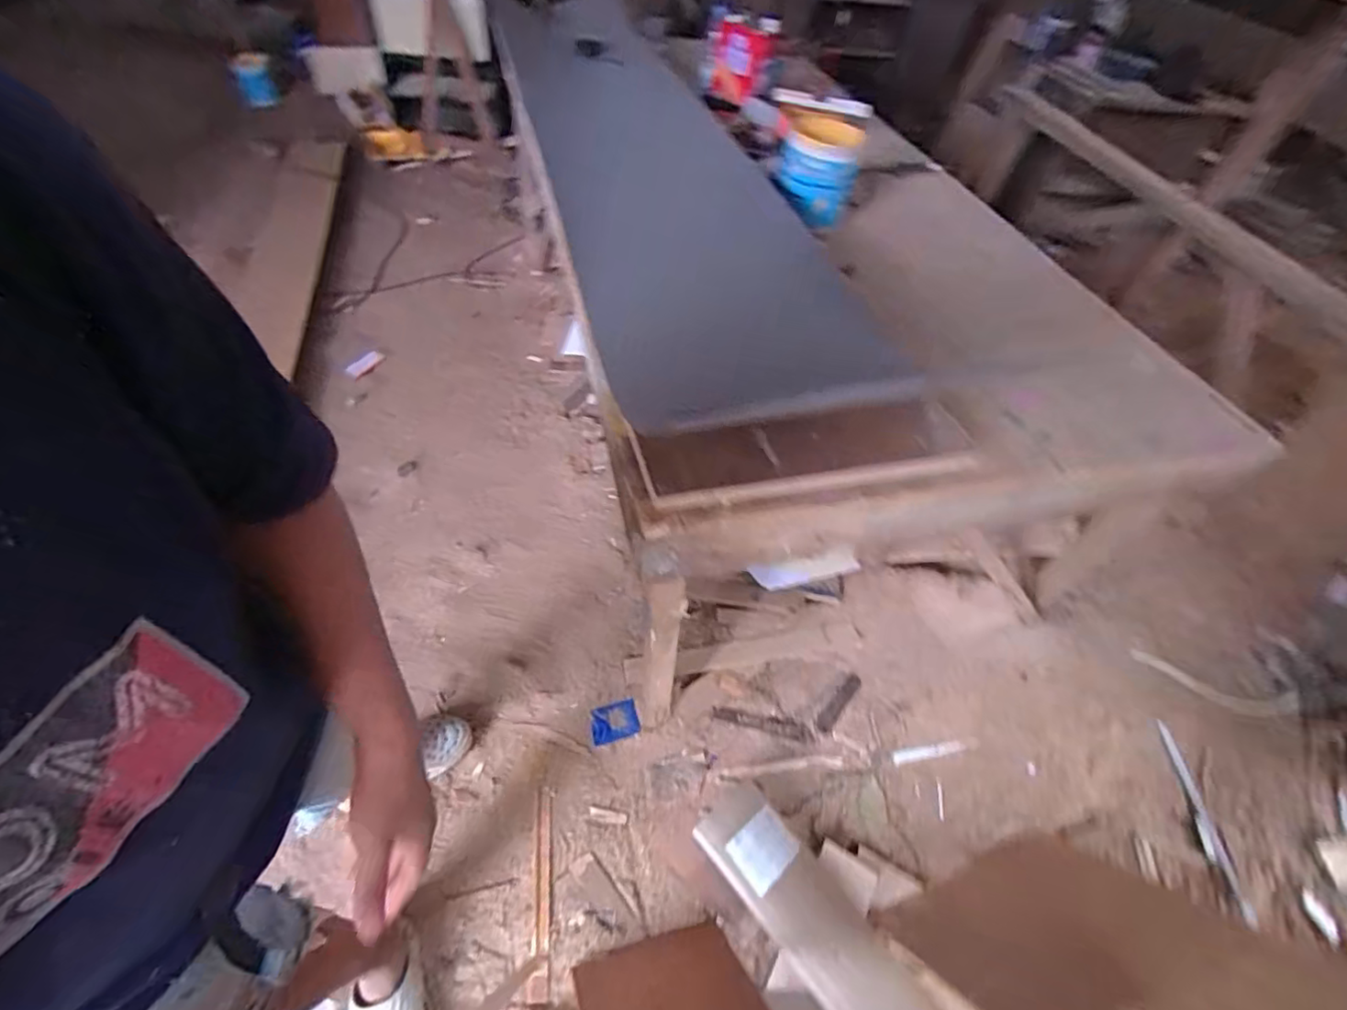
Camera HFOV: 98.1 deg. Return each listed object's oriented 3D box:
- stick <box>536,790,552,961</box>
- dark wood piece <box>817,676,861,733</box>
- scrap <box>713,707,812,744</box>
[{"bbox_3d":[-0.261,0.723,1.178,0.030,0.012,0.294,-3,53,-10],"label":"stick"},{"bbox_3d":[0.408,0.486,1.439,0.037,0.015,0.182,37,56,20],"label":"dark wood piece"},{"bbox_3d":[0.212,0.517,1.387,0.232,0.010,0.040,15,52,4],"label":"scrap"}]

